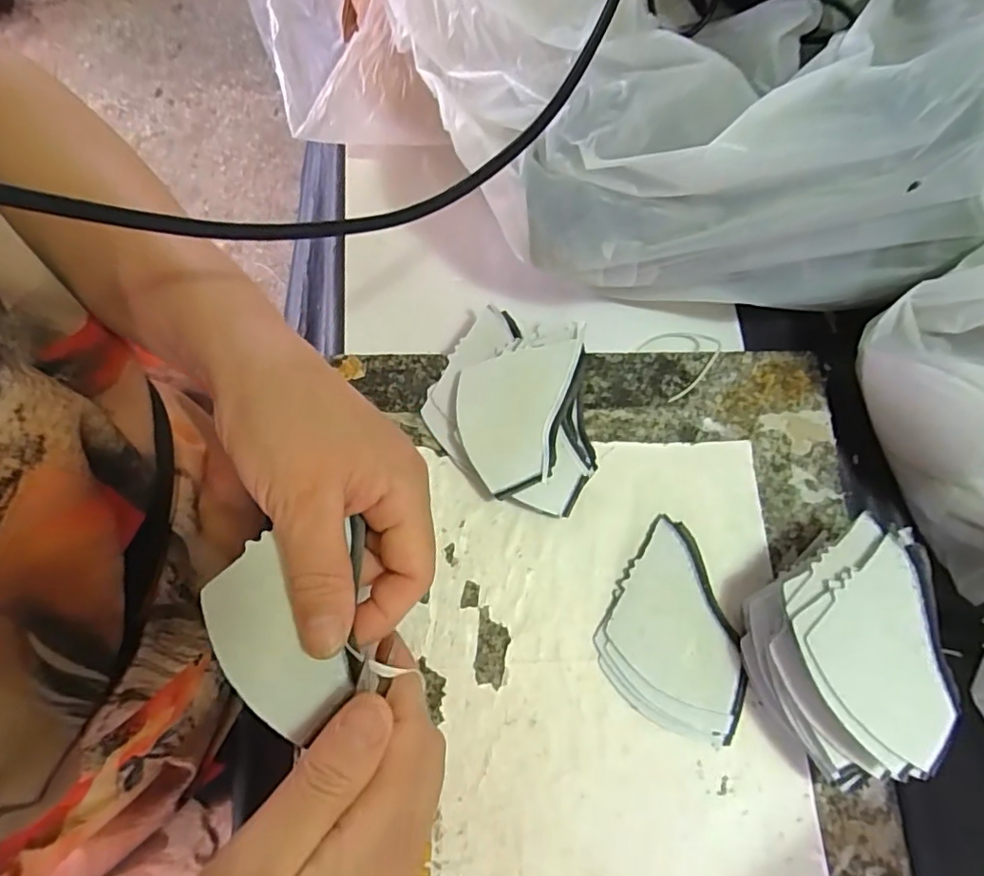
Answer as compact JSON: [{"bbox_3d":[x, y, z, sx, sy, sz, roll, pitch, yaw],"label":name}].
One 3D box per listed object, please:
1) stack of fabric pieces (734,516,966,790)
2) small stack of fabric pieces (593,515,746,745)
[{"bbox_3d":[0.165,0.101,0.271,0.073,0.053,0.115,-2,76,-2],"label":"stack of fabric pieces"},{"bbox_3d":[0.100,0.099,0.293,0.076,0.008,0.093,25,77,5],"label":"small stack of fabric pieces"}]

